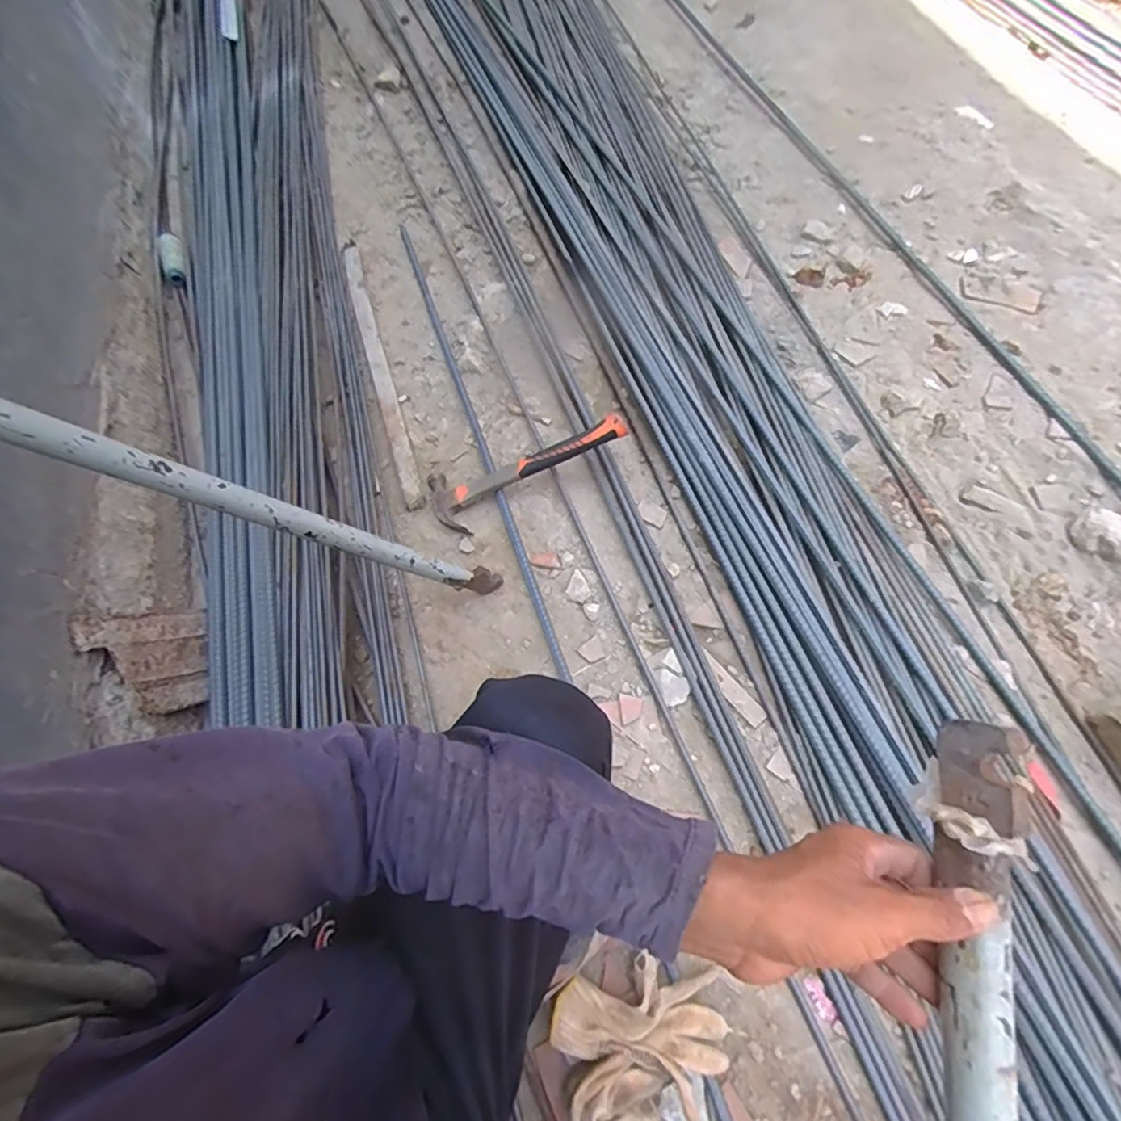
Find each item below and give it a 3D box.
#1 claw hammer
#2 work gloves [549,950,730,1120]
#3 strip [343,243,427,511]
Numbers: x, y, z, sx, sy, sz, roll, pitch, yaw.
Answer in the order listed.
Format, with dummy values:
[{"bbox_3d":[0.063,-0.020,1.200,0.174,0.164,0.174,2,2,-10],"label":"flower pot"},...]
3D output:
[{"bbox_3d":[-0.055,-0.139,0.905,0.334,0.037,0.110,-22,61,14],"label":"claw hammer"},{"bbox_3d":[0.087,0.496,0.595,0.171,0.060,0.149,-19,63,-5],"label":"work gloves"},{"bbox_3d":[-0.342,-0.372,1.062,0.041,0.034,0.648,-19,63,-5],"label":"strip"}]

